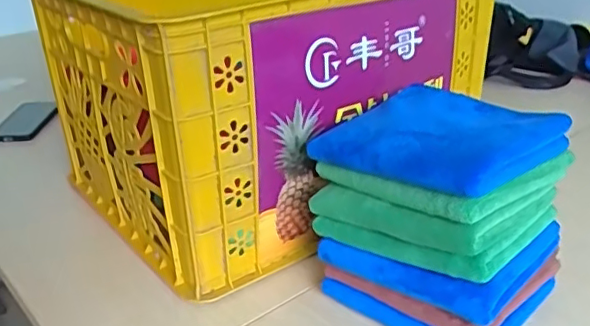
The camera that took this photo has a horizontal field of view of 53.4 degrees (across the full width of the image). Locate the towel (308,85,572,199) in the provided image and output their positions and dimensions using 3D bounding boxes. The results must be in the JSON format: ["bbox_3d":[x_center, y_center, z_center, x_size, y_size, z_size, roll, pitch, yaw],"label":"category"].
[{"bbox_3d":[0.126,-0.027,0.520,0.172,0.034,0.166,22,35,40],"label":"towel"}]

